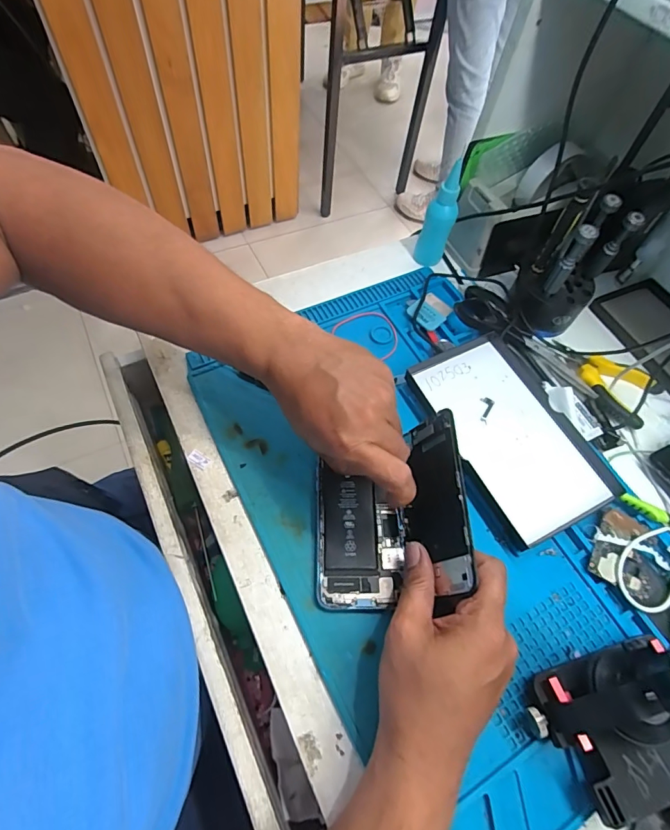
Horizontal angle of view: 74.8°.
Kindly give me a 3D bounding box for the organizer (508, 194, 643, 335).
[{"bbox_3d":[0.238,-0.151,0.449,0.078,0.136,0.094,36,66,15],"label":"organizer"}]

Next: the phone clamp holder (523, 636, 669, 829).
[{"bbox_3d":[0.215,0.222,0.259,0.085,0.111,0.166,-36,69,-19],"label":"phone clamp holder"}]

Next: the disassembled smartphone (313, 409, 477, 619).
[{"bbox_3d":[0.040,0.074,0.350,0.110,0.064,0.147,3,63,-1],"label":"disassembled smartphone"}]

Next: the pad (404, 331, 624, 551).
[{"bbox_3d":[0.165,0.016,0.418,0.118,0.022,0.192,-22,66,-13],"label":"pad"}]

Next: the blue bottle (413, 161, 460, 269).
[{"bbox_3d":[0.119,-0.223,0.498,0.034,0.112,0.029,18,61,5],"label":"blue bottle"}]

